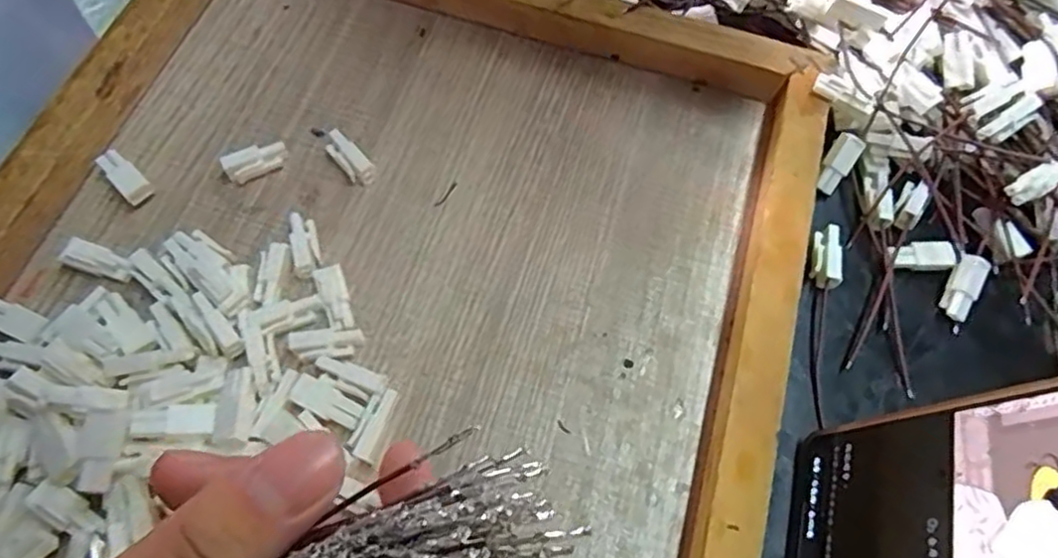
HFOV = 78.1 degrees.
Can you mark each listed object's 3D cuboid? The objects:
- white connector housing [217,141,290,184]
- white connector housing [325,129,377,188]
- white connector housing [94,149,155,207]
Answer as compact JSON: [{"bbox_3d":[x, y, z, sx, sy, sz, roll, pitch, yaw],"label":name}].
[{"bbox_3d":[-0.112,-0.048,0.268,0.025,0.012,0.009,-24,70,-12],"label":"white connector housing"},{"bbox_3d":[-0.075,-0.049,0.271,0.010,0.012,0.025,-41,74,-18],"label":"white connector housing"},{"bbox_3d":[-0.162,-0.040,0.262,0.026,0.009,0.011,40,71,14],"label":"white connector housing"}]

